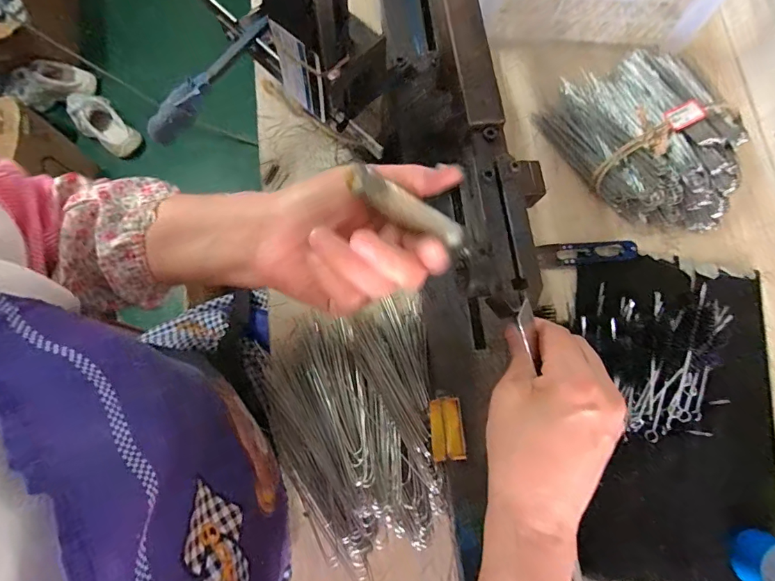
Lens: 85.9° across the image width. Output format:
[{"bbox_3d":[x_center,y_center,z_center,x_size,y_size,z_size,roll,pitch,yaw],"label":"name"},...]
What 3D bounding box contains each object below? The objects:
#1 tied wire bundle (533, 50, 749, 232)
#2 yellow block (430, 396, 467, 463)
[{"bbox_3d":[0.300,-0.170,0.458,0.179,0.048,0.216,-31,79,-9],"label":"tied wire bundle"},{"bbox_3d":[0.053,0.125,0.376,0.027,0.017,0.052,-4,77,-3],"label":"yellow block"}]

